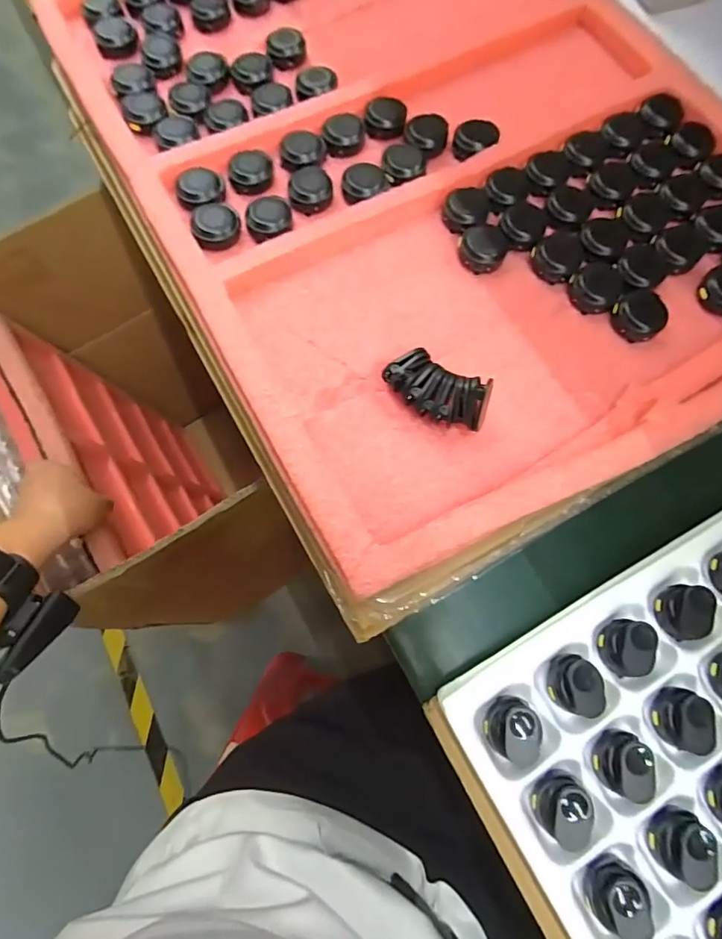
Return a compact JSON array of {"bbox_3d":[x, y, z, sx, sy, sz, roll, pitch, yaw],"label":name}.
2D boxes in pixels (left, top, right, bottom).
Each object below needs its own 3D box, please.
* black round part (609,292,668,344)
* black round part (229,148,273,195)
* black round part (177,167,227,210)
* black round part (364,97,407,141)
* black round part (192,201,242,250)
[{"bbox_3d":[0.169,-0.093,0.289,0.033,0.009,0.028,-30,72,-8],"label":"black round part"},{"bbox_3d":[-0.073,-0.197,0.318,0.029,0.010,0.029,-1,71,2],"label":"black round part"},{"bbox_3d":[-0.104,-0.182,0.310,0.029,0.008,0.029,-1,71,2],"label":"black round part"},{"bbox_3d":[0.017,-0.246,0.336,0.028,0.008,0.032,9,71,5],"label":"black round part"},{"bbox_3d":[-0.091,-0.154,0.301,0.028,0.010,0.031,-19,71,-5],"label":"black round part"}]

